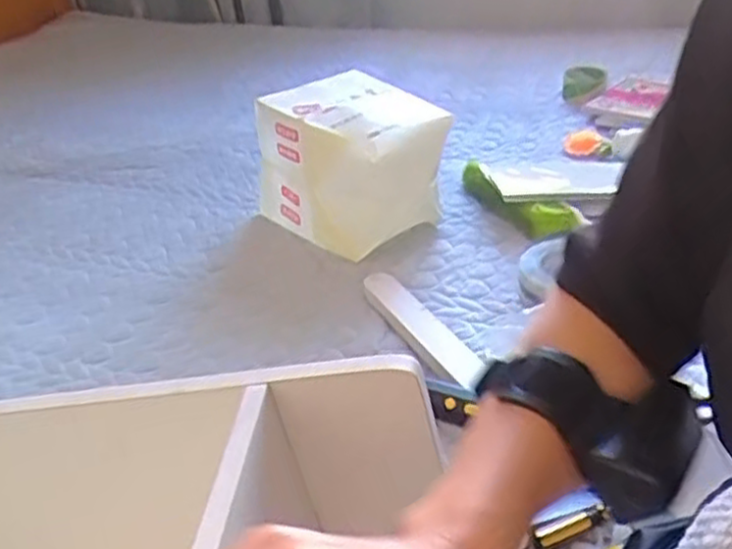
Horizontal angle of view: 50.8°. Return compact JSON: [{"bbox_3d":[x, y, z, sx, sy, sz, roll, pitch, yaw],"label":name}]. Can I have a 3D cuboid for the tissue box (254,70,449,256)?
[{"bbox_3d":[-0.011,-0.150,1.080,0.180,0.188,0.246,-25,36,-33],"label":"tissue box"}]

